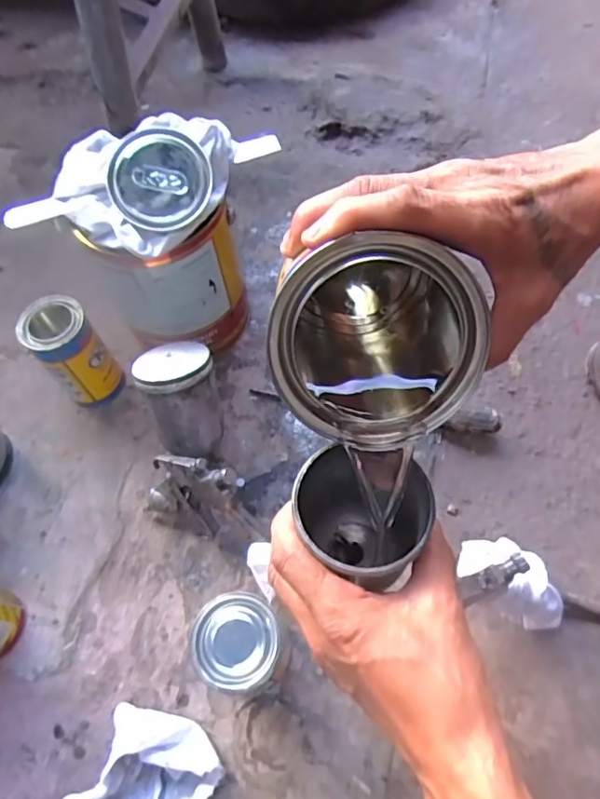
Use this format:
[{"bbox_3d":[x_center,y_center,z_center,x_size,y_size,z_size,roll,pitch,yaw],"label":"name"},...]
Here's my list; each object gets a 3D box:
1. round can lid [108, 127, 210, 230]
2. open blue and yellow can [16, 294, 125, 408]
[{"bbox_3d":[-0.135,-0.210,0.519,0.094,0.010,0.092,0,90,-8],"label":"round can lid"},{"bbox_3d":[-0.268,-0.048,0.651,0.073,0.143,0.072,-33,68,-15],"label":"open blue and yellow can"}]

